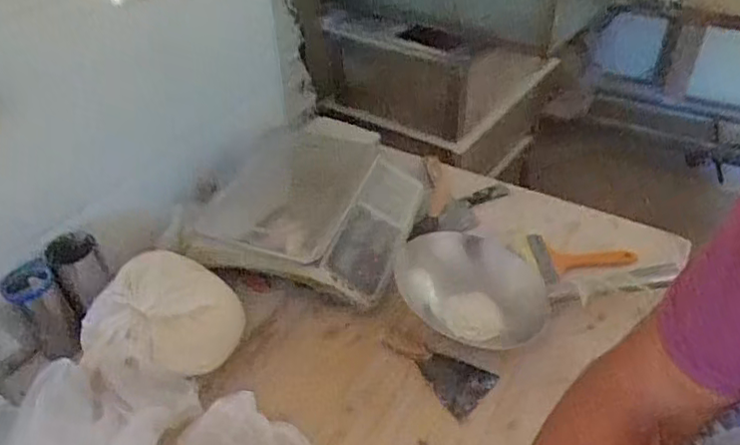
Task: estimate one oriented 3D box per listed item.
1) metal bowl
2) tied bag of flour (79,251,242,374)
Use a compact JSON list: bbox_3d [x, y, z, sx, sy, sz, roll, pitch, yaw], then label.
[{"bbox_3d":[0.167,0.087,0.965,0.228,0.099,0.207,13,42,17],"label":"metal bowl"},{"bbox_3d":[-0.294,0.127,0.895,0.207,0.104,0.193,-6,40,-6],"label":"tied bag of flour"}]

